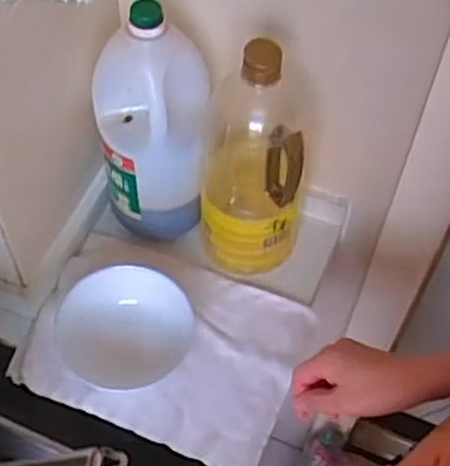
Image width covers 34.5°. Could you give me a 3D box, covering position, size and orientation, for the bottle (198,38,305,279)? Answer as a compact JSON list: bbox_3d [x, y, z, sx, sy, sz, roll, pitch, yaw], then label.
[{"bbox_3d":[0.029,-0.074,0.734,0.111,0.277,0.107,-1,55,-3],"label":"bottle"}]

